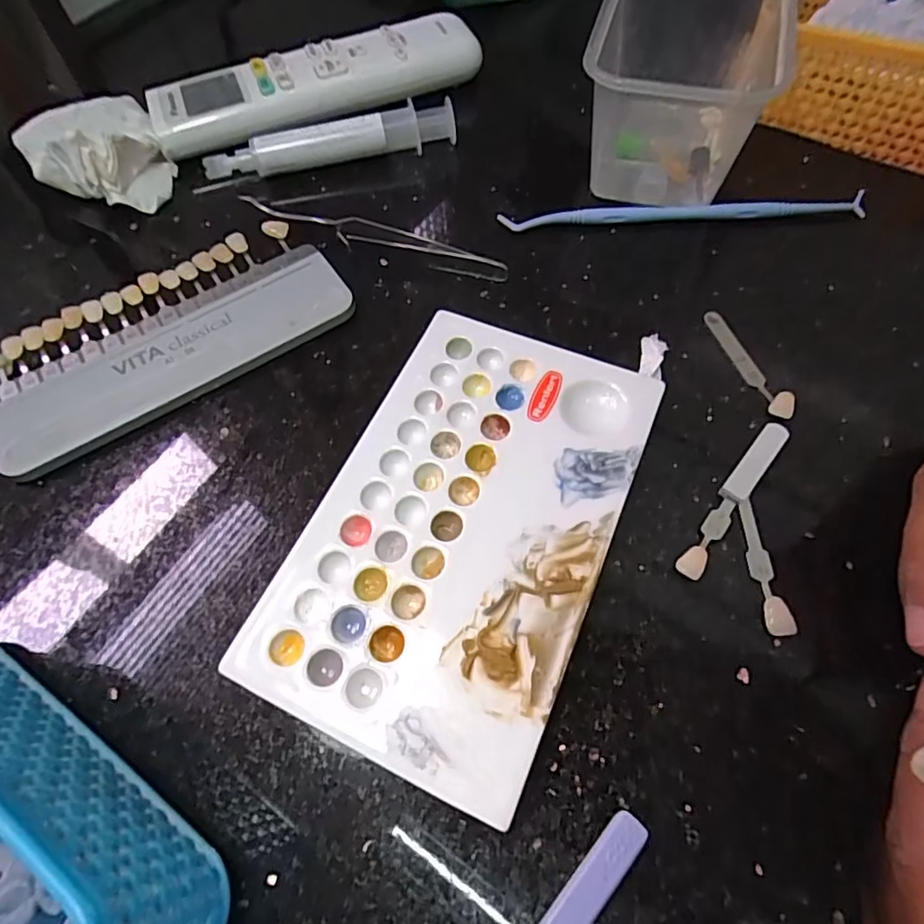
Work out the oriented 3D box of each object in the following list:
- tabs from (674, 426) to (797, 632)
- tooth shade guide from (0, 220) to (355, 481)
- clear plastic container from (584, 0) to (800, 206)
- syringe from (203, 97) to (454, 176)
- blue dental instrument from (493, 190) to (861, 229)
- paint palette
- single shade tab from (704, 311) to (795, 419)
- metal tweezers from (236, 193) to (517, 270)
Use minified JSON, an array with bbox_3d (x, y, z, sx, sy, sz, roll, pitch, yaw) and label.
[{"bbox_3d":[0.103,0.020,0.189,0.037,0.008,0.067,33,68,17],"label":"tabs"},{"bbox_3d":[-0.124,-0.053,0.237,0.144,0.008,0.068,-30,66,-14],"label":"tooth shade guide"},{"bbox_3d":[0.103,-0.170,0.260,0.086,0.060,0.102,15,64,9],"label":"clear plastic container"},{"bbox_3d":[-0.066,-0.162,0.283,0.125,0.015,0.017,-13,63,-6],"label":"syringe"},{"bbox_3d":[0.100,-0.115,0.259,0.163,0.008,0.004,-3,20,3],"label":"blue dental instrument"},{"bbox_3d":[0.001,0.018,0.191,0.096,0.013,0.152,22,65,12],"label":"paint palette"},{"bbox_3d":[0.113,-0.040,0.221,0.010,0.005,0.056,-14,63,-6],"label":"single shade tab"},{"bbox_3d":[-0.042,-0.103,0.257,0.130,0.010,0.011,18,64,10],"label":"metal tweezers"}]

